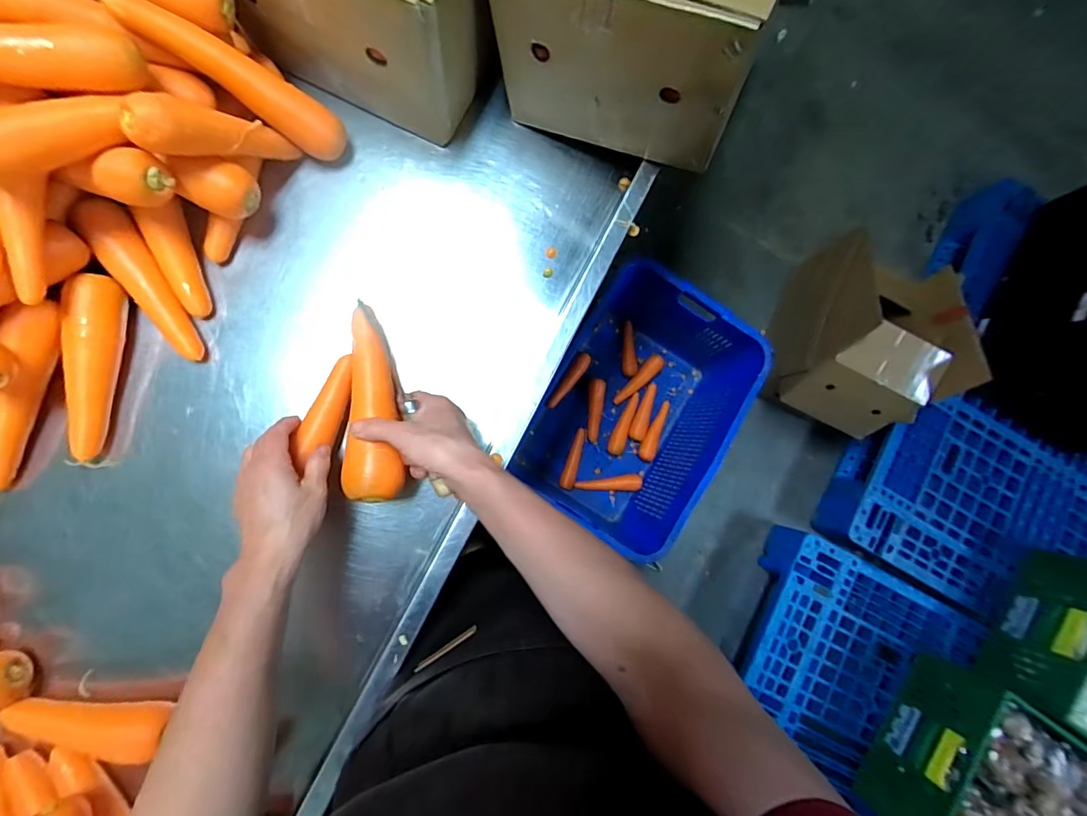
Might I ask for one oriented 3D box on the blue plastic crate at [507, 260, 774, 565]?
[{"bbox_3d":[0.230,0.000,1.172,0.400,0.330,0.593,32,83,-3],"label":"blue plastic crate"}]

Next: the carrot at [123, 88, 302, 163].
[{"bbox_3d":[-0.299,-0.257,0.439,0.039,0.152,0.035,-37,90,30],"label":"carrot"}]

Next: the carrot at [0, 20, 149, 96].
[{"bbox_3d":[-0.425,-0.272,0.351,0.191,0.039,0.042,-16,87,-33],"label":"carrot"}]

